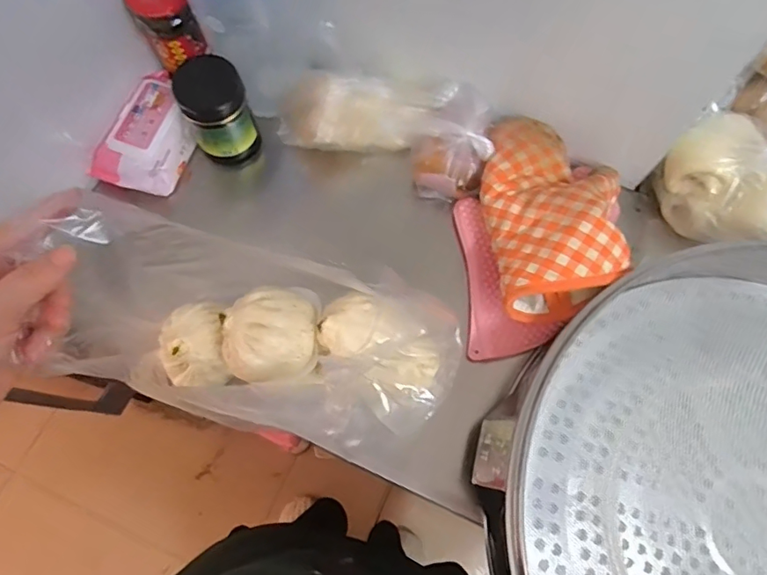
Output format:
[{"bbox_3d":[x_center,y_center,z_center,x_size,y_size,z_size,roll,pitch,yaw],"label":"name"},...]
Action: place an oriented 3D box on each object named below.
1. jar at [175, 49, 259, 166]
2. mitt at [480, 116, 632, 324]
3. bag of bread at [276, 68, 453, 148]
[{"bbox_3d":[-0.184,-0.190,0.590,0.068,0.124,0.072,0,70,-1],"label":"jar"},{"bbox_3d":[0.171,-0.079,0.519,0.142,0.061,0.232,12,70,3],"label":"mitt"},{"bbox_3d":[-0.020,-0.200,0.580,0.192,0.070,0.083,-2,70,-2],"label":"bag of bread"}]

